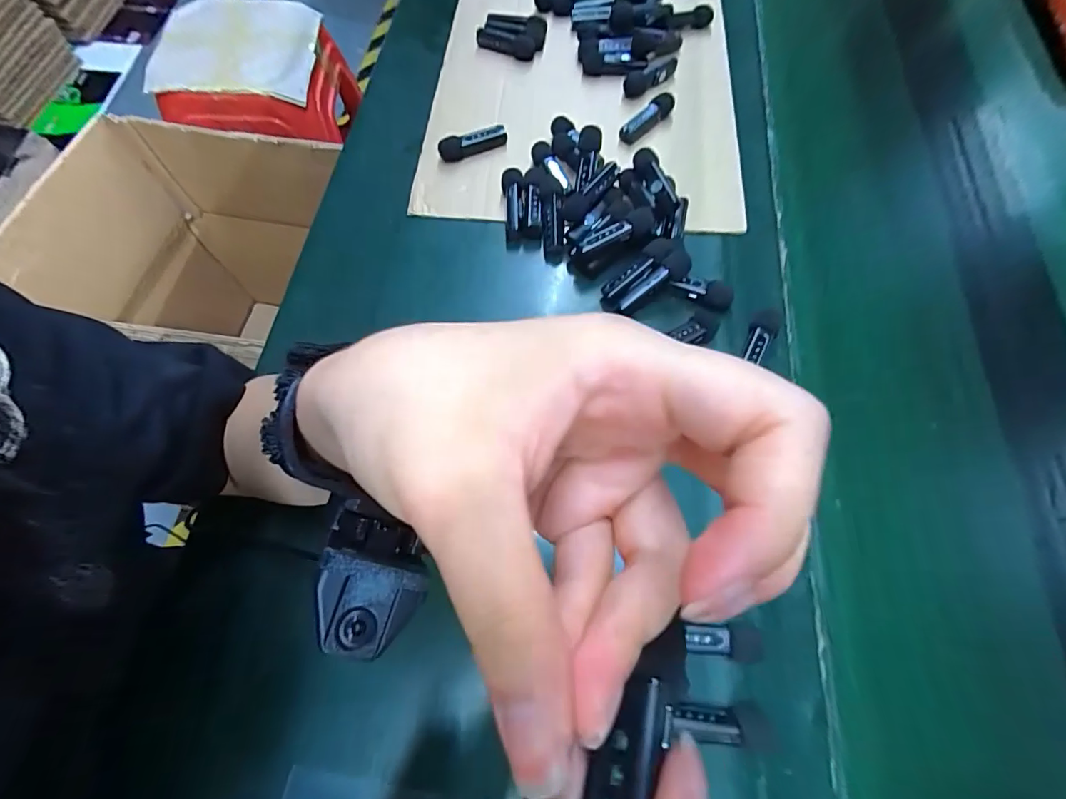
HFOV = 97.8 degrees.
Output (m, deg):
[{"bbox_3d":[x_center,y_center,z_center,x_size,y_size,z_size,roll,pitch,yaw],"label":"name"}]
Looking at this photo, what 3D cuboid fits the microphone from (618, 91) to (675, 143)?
[{"bbox_3d":[0.107,-0.261,0.434,0.059,0.014,0.017,-41,74,-3],"label":"microphone"}]

